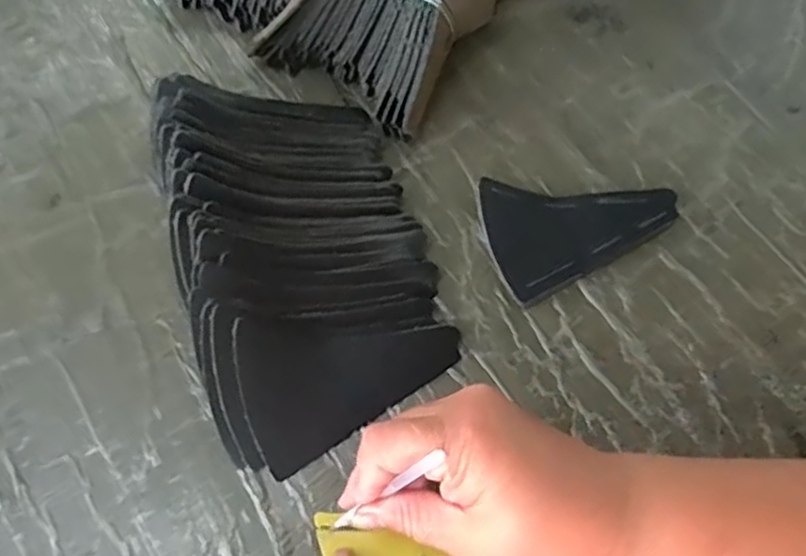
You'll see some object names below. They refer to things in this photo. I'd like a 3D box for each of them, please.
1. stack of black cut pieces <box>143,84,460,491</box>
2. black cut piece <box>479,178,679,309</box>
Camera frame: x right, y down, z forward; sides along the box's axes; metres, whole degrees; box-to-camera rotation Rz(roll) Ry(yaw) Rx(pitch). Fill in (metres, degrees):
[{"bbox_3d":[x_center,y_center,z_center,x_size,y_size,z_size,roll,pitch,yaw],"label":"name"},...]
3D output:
[{"bbox_3d":[-0.057,-0.020,0.382,0.141,0.056,0.231,-16,68,-9],"label":"stack of black cut pieces"},{"bbox_3d":[0.107,-0.043,0.424,0.123,0.015,0.079,-26,70,-13],"label":"black cut piece"}]

